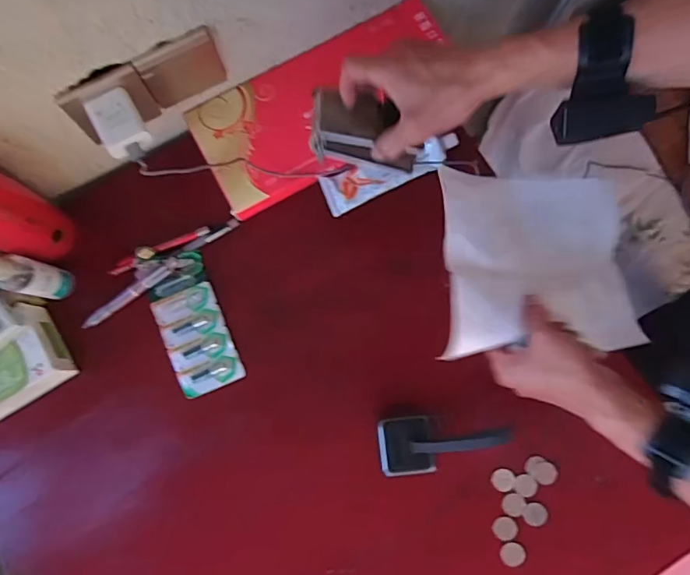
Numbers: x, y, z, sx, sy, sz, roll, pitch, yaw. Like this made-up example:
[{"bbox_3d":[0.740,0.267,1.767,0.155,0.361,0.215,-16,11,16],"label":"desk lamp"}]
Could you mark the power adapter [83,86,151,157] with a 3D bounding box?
[{"bbox_3d":[-0.239,-0.172,0.506,0.047,0.029,0.064,-29,80,-5],"label":"power adapter"}]

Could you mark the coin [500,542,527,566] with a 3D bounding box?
[{"bbox_3d":[0.187,0.297,0.537,0.026,0.004,0.024,5,79,2],"label":"coin"}]

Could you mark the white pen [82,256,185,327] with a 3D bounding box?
[{"bbox_3d":[-0.257,0.006,0.588,0.137,0.012,0.017,-35,81,-6],"label":"white pen"}]

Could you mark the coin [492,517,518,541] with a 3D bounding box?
[{"bbox_3d":[0.181,0.272,0.545,0.027,0.004,0.024,3,76,14],"label":"coin"}]

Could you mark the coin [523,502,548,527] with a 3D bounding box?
[{"bbox_3d":[0.215,0.256,0.544,0.027,0.004,0.025,0,79,1],"label":"coin"}]

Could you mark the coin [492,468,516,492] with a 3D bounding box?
[{"bbox_3d":[0.182,0.221,0.556,0.026,0.004,0.024,4,72,11],"label":"coin"}]

